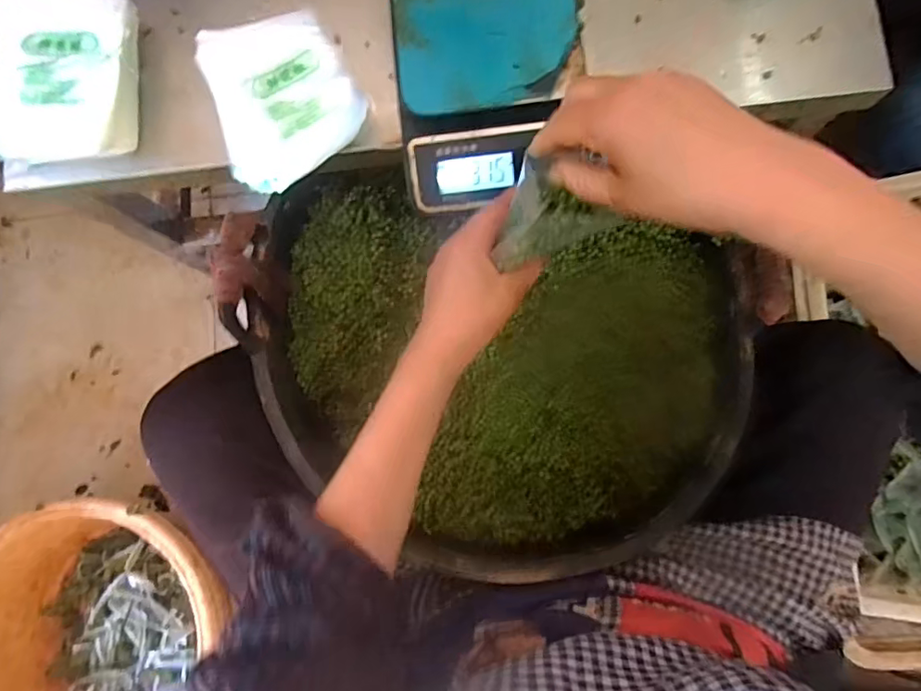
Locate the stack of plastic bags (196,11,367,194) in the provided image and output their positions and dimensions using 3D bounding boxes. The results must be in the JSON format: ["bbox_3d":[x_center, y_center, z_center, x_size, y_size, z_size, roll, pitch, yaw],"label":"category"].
[{"bbox_3d":[-0.163,-0.223,0.485,0.123,0.021,0.154,-28,81,-1],"label":"stack of plastic bags"}]

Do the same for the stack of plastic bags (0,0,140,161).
[{"bbox_3d":[-0.347,-0.235,0.485,0.114,0.034,0.144,1,82,4],"label":"stack of plastic bags"}]

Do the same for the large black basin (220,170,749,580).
[{"bbox_3d":[0.023,-0.002,0.496,0.431,0.125,0.377,14,83,6],"label":"large black basin"}]

